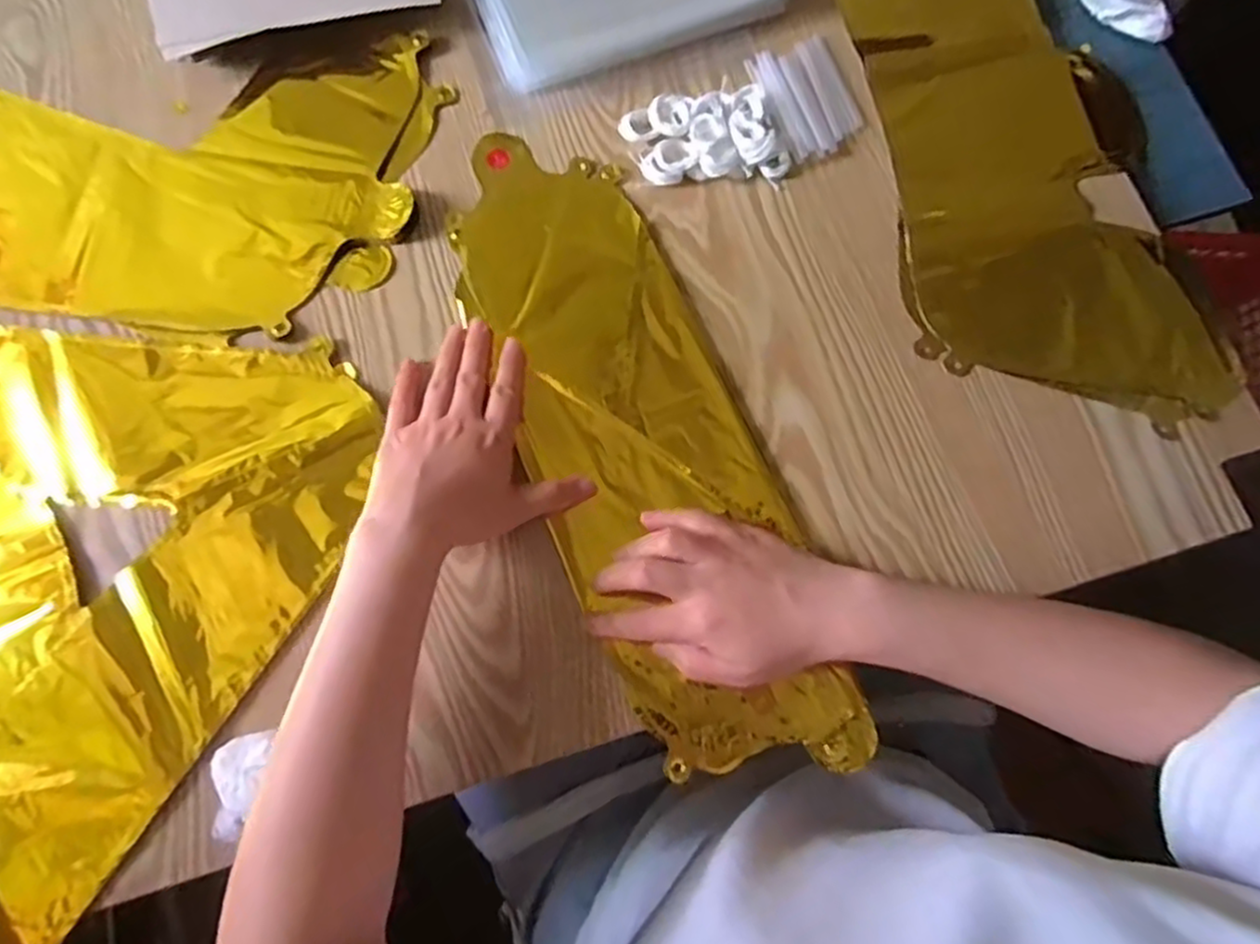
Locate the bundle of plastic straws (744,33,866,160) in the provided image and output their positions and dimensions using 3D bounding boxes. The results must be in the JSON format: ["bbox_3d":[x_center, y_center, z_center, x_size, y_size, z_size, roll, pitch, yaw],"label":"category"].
[{"bbox_3d":[0.122,-0.262,0.512,0.063,0.013,0.092,-18,78,-5],"label":"bundle of plastic straws"}]

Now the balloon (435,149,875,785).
[{"bbox_3d":[0.003,-0.026,0.463,0.133,0.009,0.438,-22,76,-6],"label":"balloon"}]

